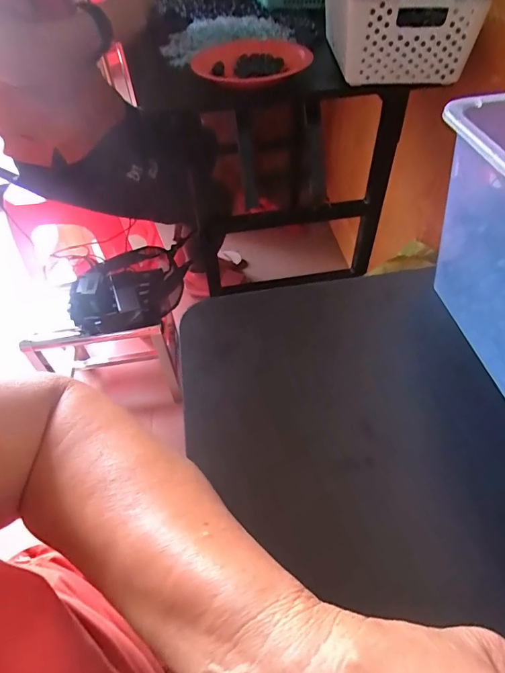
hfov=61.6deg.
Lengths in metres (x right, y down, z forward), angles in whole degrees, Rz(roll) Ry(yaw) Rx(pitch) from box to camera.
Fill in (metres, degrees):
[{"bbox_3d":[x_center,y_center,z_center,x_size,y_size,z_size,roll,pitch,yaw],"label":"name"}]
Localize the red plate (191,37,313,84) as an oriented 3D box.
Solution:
[{"bbox_3d":[-0.012,-0.492,0.757,0.201,0.037,0.176,-20,51,-13],"label":"red plate"}]

